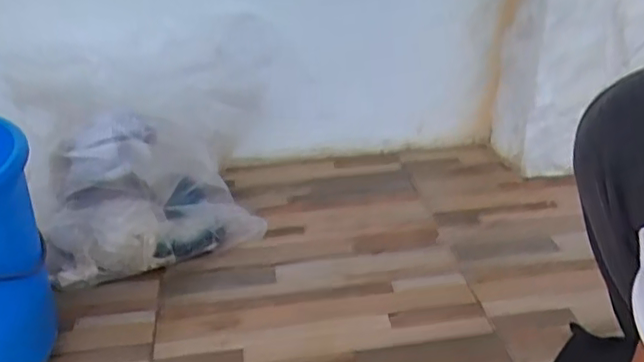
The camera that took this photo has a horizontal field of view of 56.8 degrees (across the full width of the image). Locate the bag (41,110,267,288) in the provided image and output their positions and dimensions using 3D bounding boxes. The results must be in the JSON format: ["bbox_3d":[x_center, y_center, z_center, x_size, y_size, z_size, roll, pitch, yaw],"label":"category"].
[{"bbox_3d":[-0.235,0.018,0.817,0.281,0.184,0.132,-12,31,-19],"label":"bag"}]

